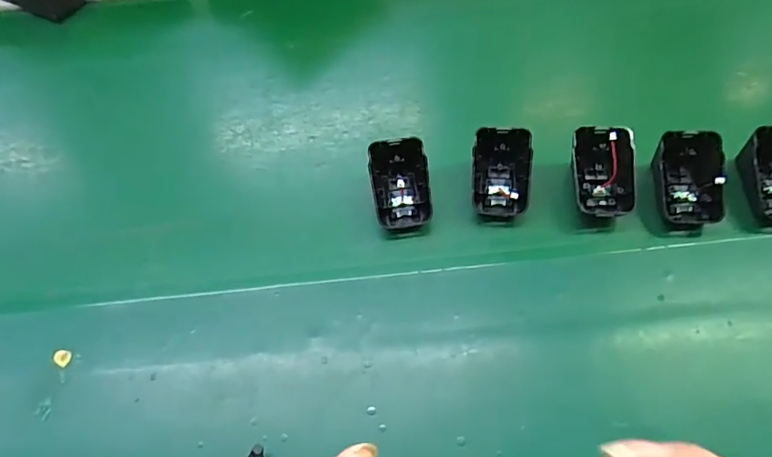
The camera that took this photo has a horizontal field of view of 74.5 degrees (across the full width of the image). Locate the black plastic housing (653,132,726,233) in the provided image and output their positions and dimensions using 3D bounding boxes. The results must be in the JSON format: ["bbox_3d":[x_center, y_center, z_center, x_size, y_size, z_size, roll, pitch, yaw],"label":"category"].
[{"bbox_3d":[0.227,-0.038,0.380,0.050,0.034,0.068,-4,59,2],"label":"black plastic housing"}]

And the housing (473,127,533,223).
[{"bbox_3d":[0.089,-0.042,0.397,0.046,0.024,0.072,4,91,6],"label":"housing"}]

